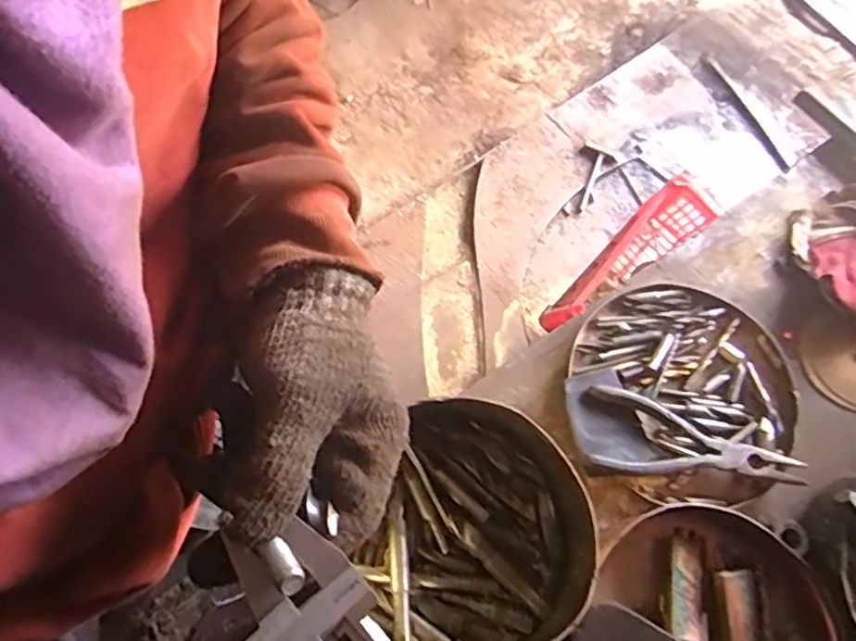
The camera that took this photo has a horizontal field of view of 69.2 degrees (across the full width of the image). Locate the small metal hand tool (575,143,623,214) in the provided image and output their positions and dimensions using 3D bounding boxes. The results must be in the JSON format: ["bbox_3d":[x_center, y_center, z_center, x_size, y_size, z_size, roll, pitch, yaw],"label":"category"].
[{"bbox_3d":[0.397,-0.344,1.499,0.084,0.035,0.183,23,82,6],"label":"small metal hand tool"}]

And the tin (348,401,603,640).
[{"bbox_3d":[0.031,0.162,0.471,0.183,0.074,0.186,1,69,-2],"label":"tin"}]

